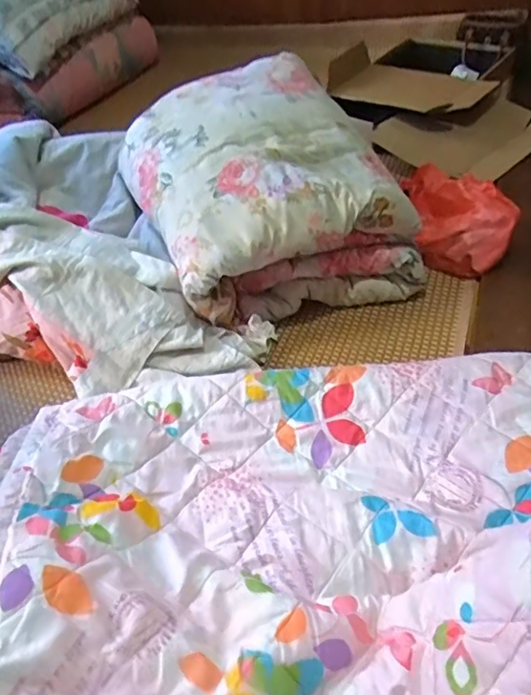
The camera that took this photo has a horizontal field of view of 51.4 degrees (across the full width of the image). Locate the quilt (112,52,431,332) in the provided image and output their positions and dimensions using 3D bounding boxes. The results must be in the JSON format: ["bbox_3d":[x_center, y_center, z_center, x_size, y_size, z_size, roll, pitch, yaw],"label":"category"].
[{"bbox_3d":[-0.009,-0.310,1.082,0.437,0.256,0.540,-20,47,-12],"label":"quilt"}]

